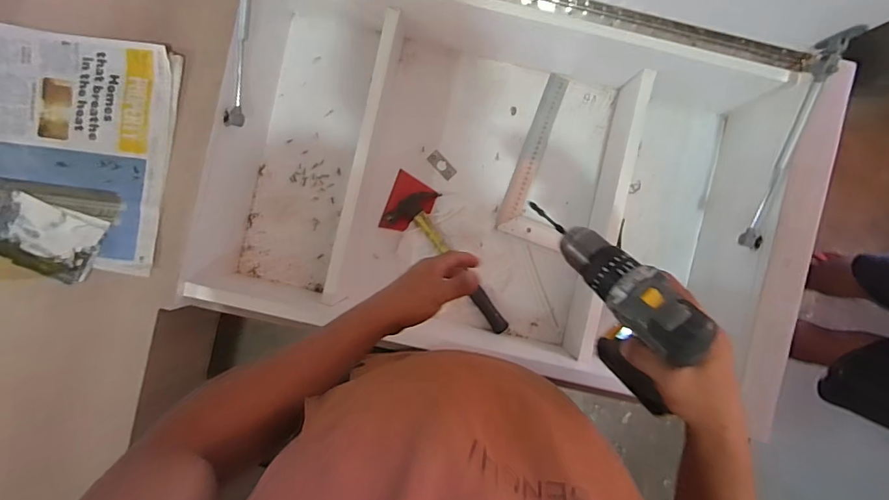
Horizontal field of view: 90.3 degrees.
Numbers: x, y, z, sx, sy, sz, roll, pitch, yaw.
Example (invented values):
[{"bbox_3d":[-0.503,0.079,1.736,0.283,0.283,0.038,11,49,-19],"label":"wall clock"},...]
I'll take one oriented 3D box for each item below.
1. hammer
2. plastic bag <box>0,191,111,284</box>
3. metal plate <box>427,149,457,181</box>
[{"bbox_3d":[0.017,0.028,0.795,0.098,0.025,0.292,-36,92,-1],"label":"hammer"},{"bbox_3d":[-0.555,-0.016,0.619,0.136,0.013,0.097,21,90,-1],"label":"plastic bag"},{"bbox_3d":[-0.005,-0.156,0.812,0.057,0.004,0.026,44,90,-1],"label":"metal plate"}]

